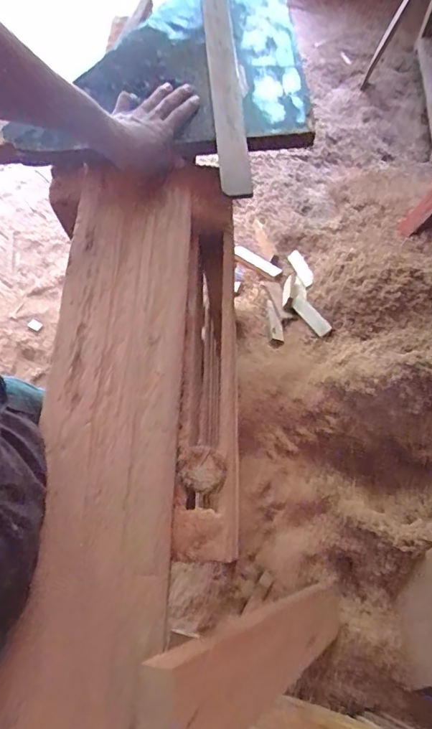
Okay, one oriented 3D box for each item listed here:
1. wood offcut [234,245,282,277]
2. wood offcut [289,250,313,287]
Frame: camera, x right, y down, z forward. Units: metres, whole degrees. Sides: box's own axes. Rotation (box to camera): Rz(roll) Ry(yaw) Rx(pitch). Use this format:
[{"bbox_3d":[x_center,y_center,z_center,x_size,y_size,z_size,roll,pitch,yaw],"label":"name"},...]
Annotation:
[{"bbox_3d":[0.114,-0.294,1.339,0.031,0.014,0.186,-43,55,-13],"label":"wood offcut"},{"bbox_3d":[0.229,-0.254,1.256,0.037,0.020,0.133,-13,52,-4],"label":"wood offcut"}]

